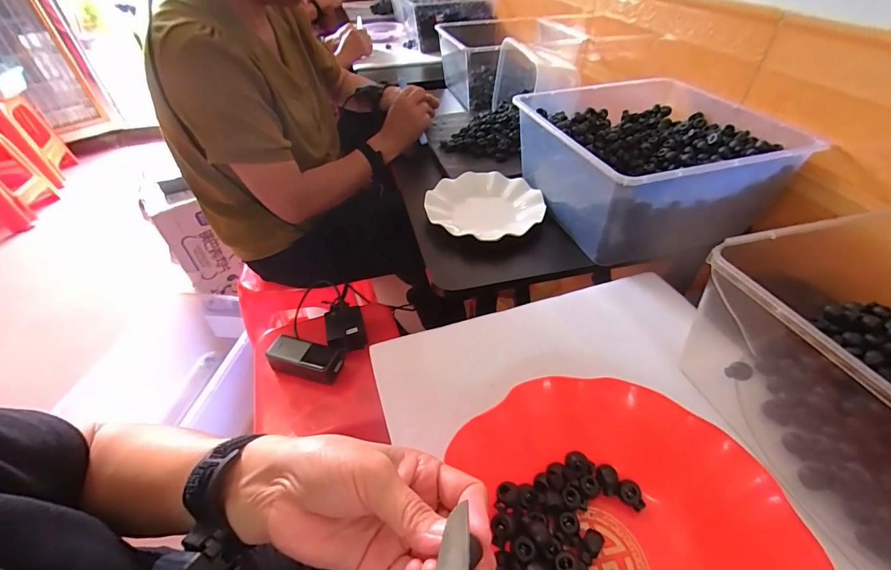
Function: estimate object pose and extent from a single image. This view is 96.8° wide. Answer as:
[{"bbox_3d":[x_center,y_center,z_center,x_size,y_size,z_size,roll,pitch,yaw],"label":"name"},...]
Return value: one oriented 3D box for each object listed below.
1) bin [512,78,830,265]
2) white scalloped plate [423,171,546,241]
[{"bbox_3d":[0.292,-0.196,0.606,0.297,0.126,0.307,-13,44,-11],"label":"bin"},{"bbox_3d":[0.062,-0.122,0.629,0.178,0.030,0.176,-1,43,1],"label":"white scalloped plate"}]

